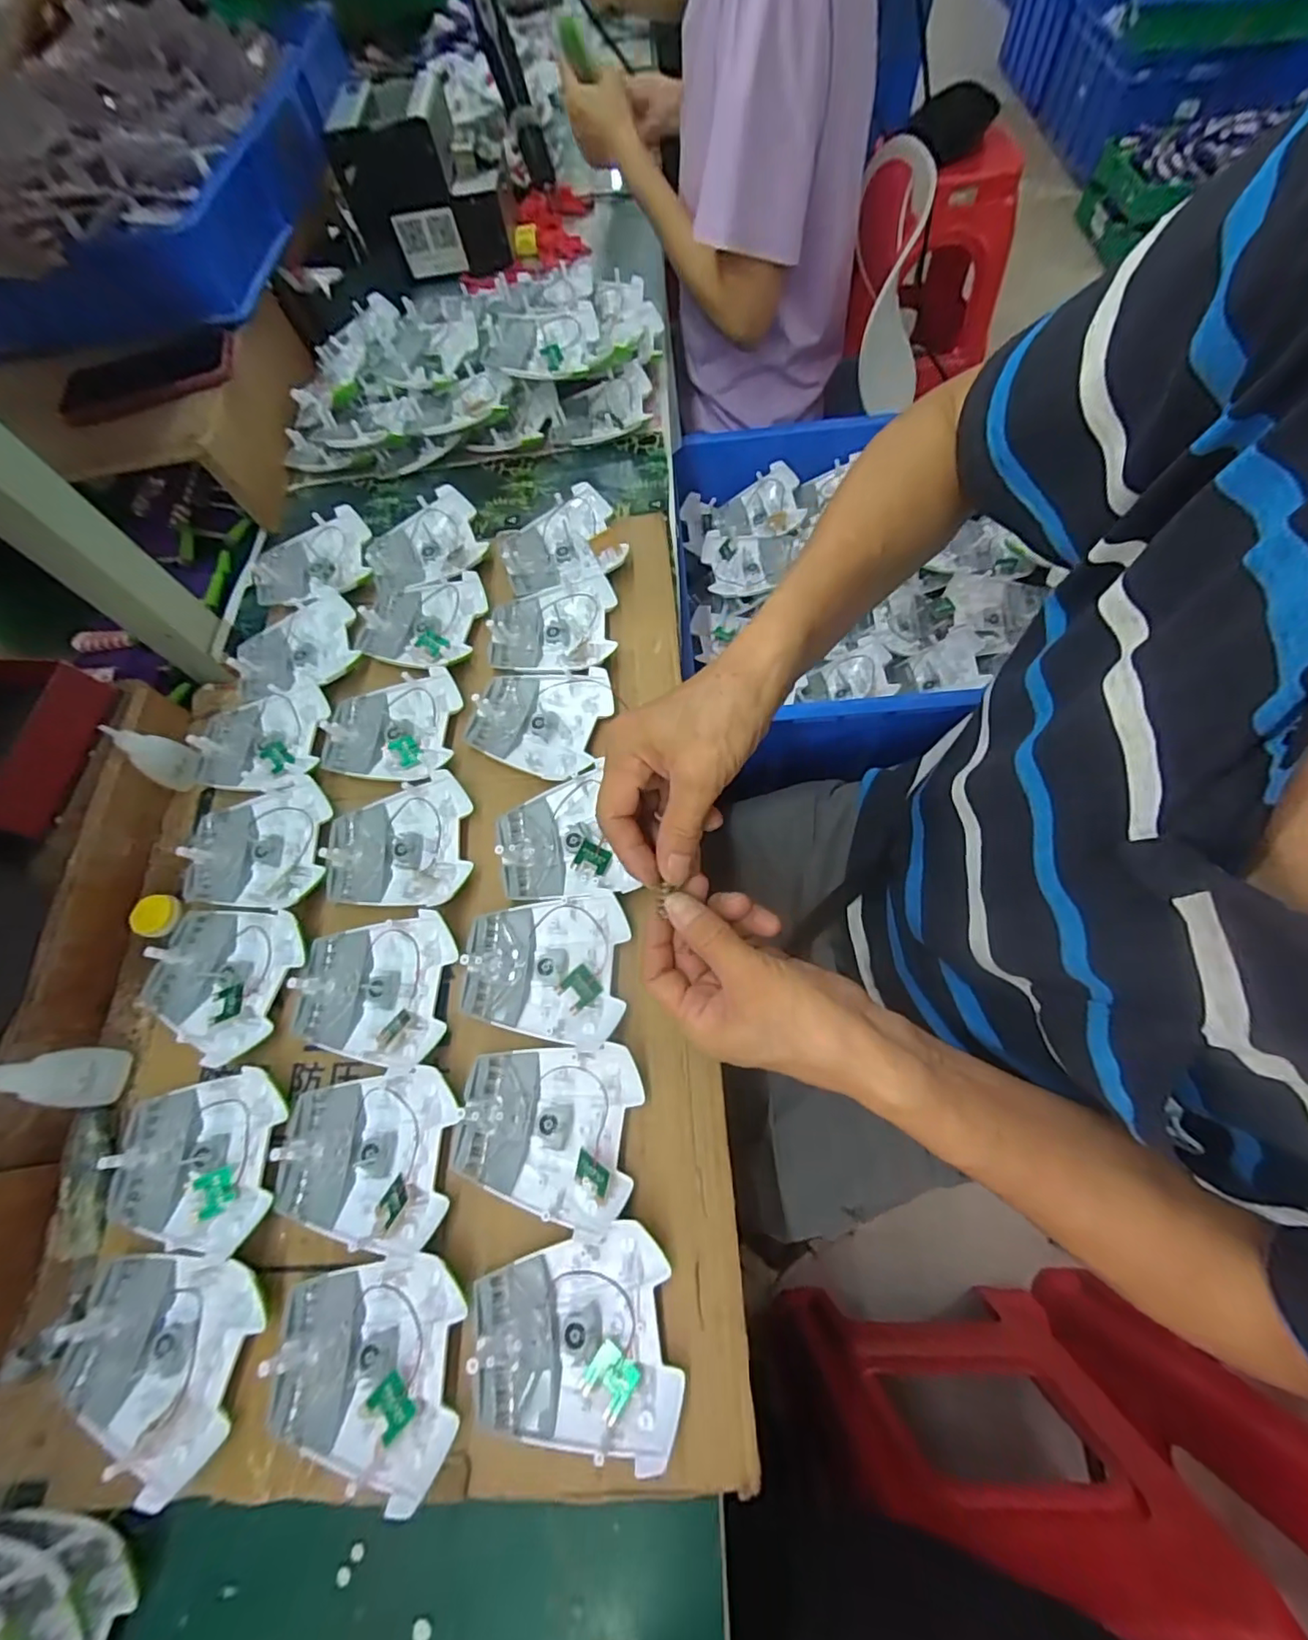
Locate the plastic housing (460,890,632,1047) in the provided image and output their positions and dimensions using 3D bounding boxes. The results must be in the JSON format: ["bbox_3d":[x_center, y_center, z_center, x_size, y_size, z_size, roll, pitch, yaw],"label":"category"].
[{"bbox_3d":[-0.074,0.098,0.390,0.107,0.023,0.094,2,67,6],"label":"plastic housing"}]

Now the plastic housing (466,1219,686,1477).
[{"bbox_3d":[-0.045,0.281,0.312,0.108,0.023,0.095,-10,67,1],"label":"plastic housing"}]

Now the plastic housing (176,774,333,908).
[{"bbox_3d":[-0.304,0.019,0.438,0.107,0.019,0.097,-5,67,3],"label":"plastic housing"}]

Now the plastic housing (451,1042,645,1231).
[{"bbox_3d":[-0.066,0.186,0.354,0.108,0.021,0.093,5,68,7],"label":"plastic housing"}]

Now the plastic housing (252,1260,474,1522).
[{"bbox_3d":[-0.159,0.298,0.318,0.108,0.034,0.096,-4,67,4],"label":"plastic housing"}]

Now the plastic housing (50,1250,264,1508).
[{"bbox_3d":[-0.282,0.300,0.326,0.110,0.022,0.098,9,68,9],"label":"plastic housing"}]

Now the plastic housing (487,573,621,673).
[{"bbox_3d":[-0.088,-0.168,0.496,0.108,0.015,0.099,-2,67,4],"label":"plastic housing"}]

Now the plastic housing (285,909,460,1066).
[{"bbox_3d":[-0.191,0.113,0.394,0.105,0.021,0.094,2,67,6],"label":"plastic housing"}]

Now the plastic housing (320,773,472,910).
[{"bbox_3d":[-0.191,0.020,0.431,0.107,0.019,0.095,-11,67,0],"label":"plastic housing"}]

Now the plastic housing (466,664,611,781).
[{"bbox_3d":[-0.093,-0.082,0.464,0.107,0.021,0.096,15,69,11],"label":"plastic housing"}]

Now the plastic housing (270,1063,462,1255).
[{"bbox_3d":[-0.178,0.204,0.356,0.109,0.024,0.093,0,67,5],"label":"plastic housing"}]

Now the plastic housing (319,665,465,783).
[{"bbox_3d":[-0.215,-0.077,0.470,0.108,0.018,0.094,3,67,6],"label":"plastic housing"}]

